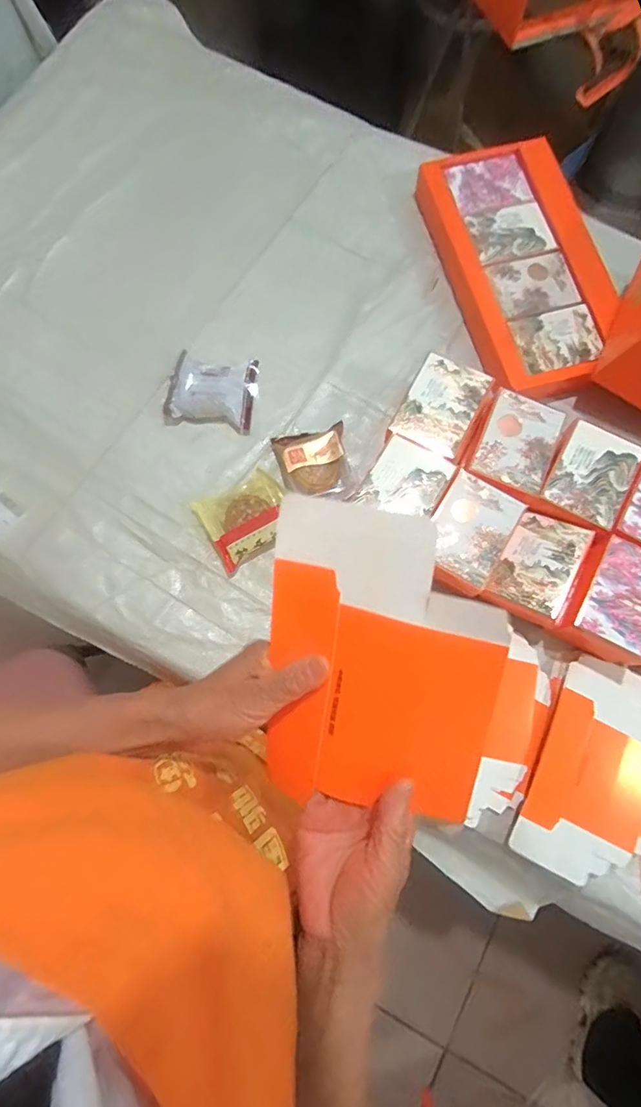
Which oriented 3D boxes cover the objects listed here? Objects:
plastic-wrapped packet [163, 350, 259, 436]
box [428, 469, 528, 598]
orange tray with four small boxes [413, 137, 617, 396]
[{"bbox_3d":[-0.163,-0.247,0.747,0.127,0.031,0.110,9,77,1],"label":"plastic-wrapped packet"},{"bbox_3d":[0.190,-0.024,0.642,0.097,0.042,0.135,30,78,6],"label":"box"},{"bbox_3d":[0.319,-0.457,0.797,0.221,0.054,0.432,-15,77,-5],"label":"orange tray with four small boxes"}]

